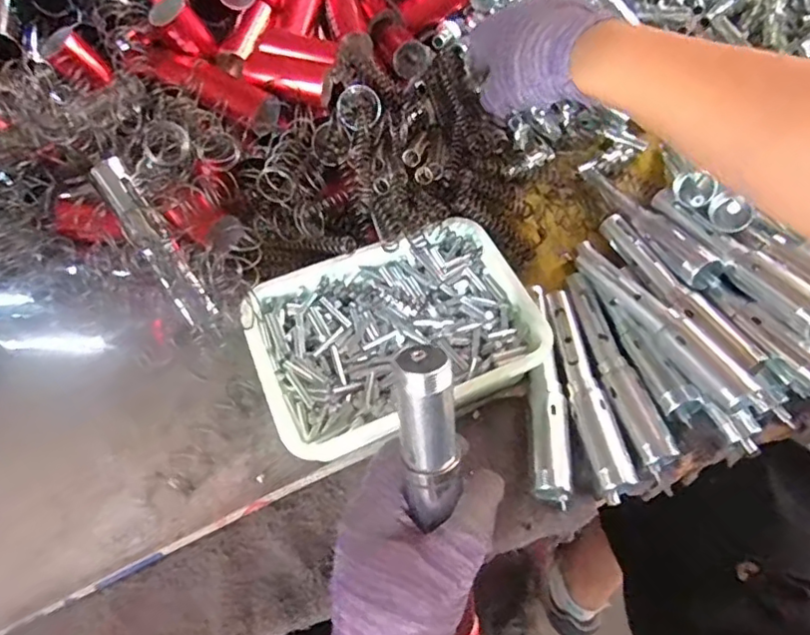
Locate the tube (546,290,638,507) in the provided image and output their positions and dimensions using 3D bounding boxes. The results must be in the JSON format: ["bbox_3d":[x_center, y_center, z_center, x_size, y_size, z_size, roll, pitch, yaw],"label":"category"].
[{"bbox_3d":[0.114,0.043,0.376,0.022,0.018,0.140,-9,61,-5],"label":"tube"}]

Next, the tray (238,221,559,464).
[{"bbox_3d":[-0.009,0.007,0.382,0.174,0.031,0.127,-23,63,-12],"label":"tray"}]

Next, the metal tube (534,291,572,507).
[{"bbox_3d":[0.094,0.043,0.376,0.021,0.017,0.142,6,60,4],"label":"metal tube"}]

